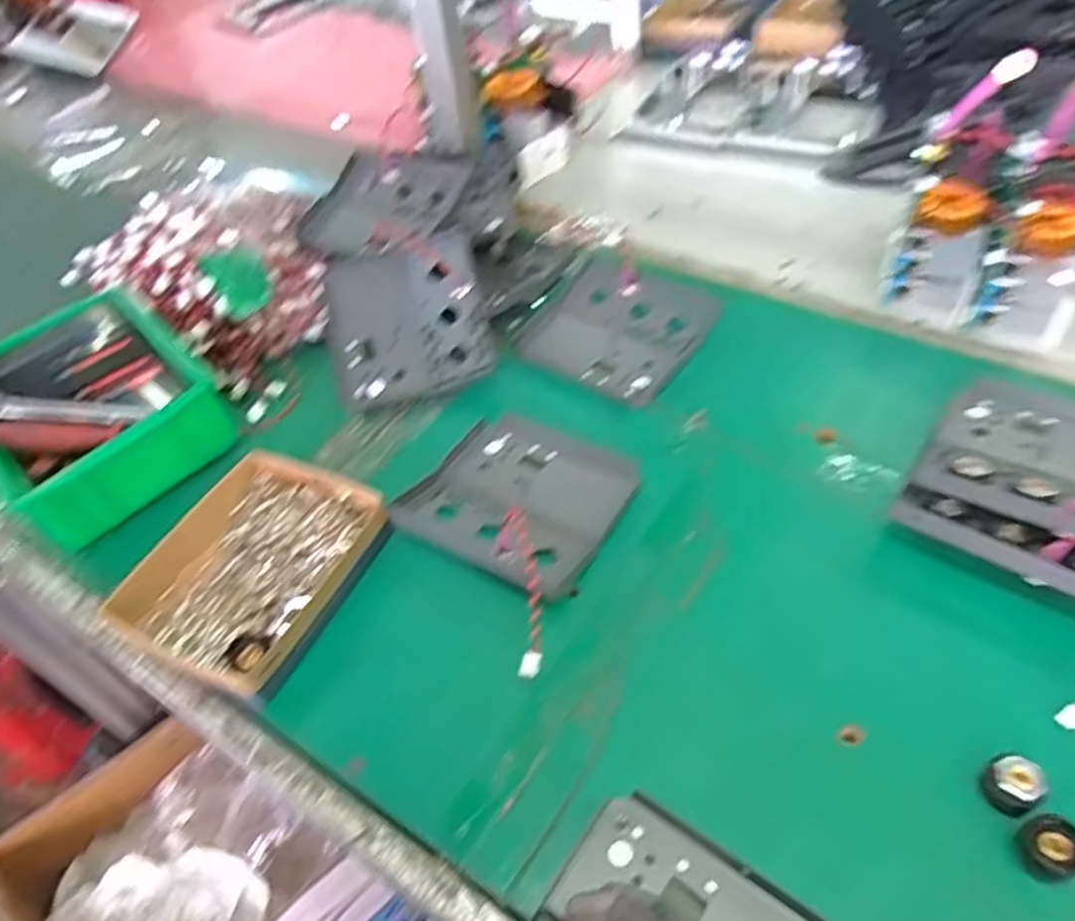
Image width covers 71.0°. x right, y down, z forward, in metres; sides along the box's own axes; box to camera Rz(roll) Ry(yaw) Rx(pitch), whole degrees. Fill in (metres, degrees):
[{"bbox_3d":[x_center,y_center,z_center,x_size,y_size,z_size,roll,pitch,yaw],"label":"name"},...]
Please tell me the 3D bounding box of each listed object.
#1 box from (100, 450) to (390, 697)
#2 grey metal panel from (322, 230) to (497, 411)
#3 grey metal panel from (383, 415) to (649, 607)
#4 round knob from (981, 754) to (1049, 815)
[{"bbox_3d":[-0.210,0.082,0.576,0.139,0.048,0.180,15,50,20],"label":"box"},{"bbox_3d":[-0.132,-0.138,0.741,0.158,0.021,0.169,-17,69,5],"label":"grey metal panel"},{"bbox_3d":[-0.011,0.022,0.616,0.156,0.032,0.157,22,53,26],"label":"grey metal panel"},{"bbox_3d":[0.273,0.187,0.435,0.025,0.026,0.028,-31,51,-21],"label":"round knob"}]

